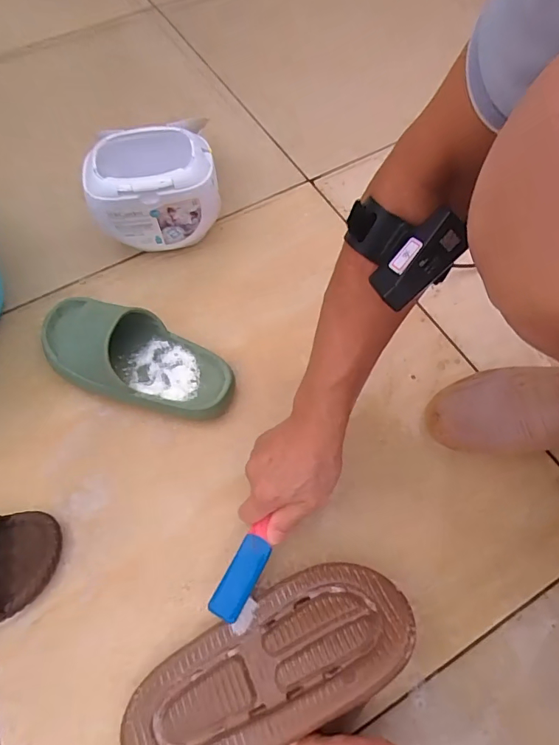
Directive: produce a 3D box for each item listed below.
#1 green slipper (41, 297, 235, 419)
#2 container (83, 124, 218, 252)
[{"bbox_3d":[-0.179,-0.020,0.526,0.251,0.065,0.104,21,66,10],"label":"green slipper"},{"bbox_3d":[-0.165,-0.243,0.605,0.159,0.122,0.121,-11,64,-5],"label":"container"}]

